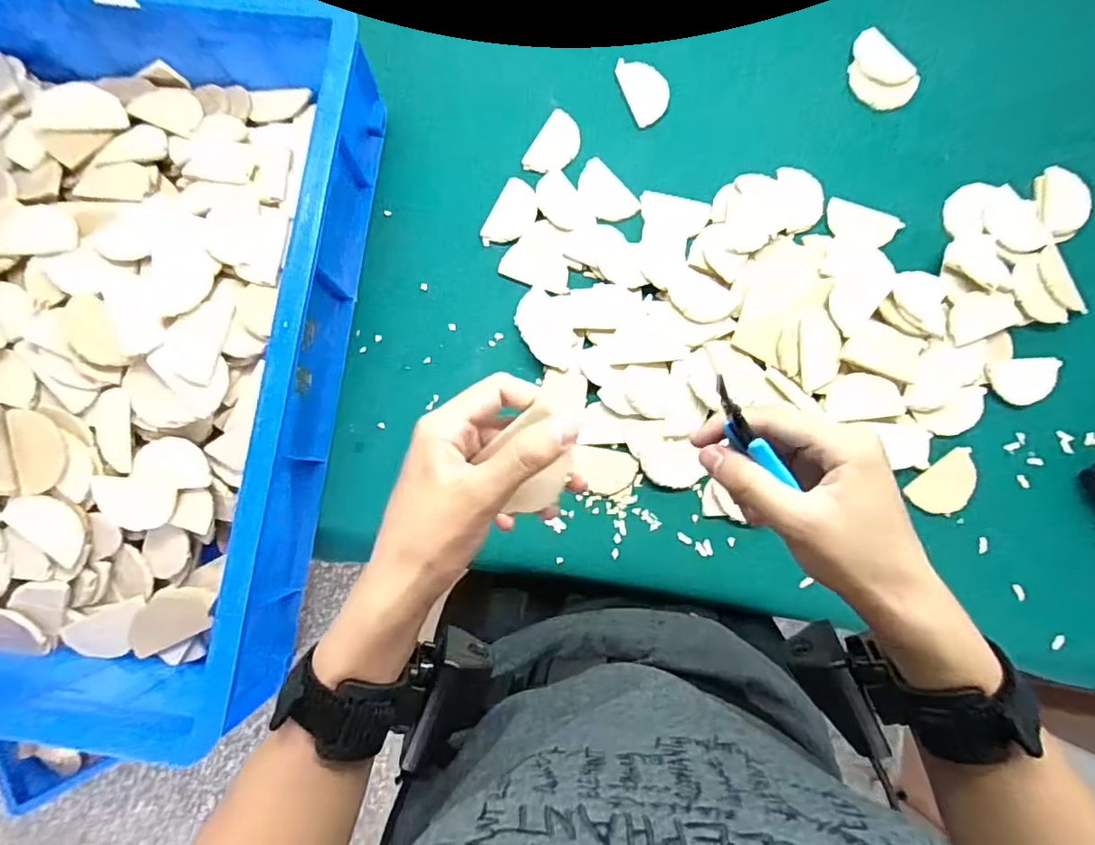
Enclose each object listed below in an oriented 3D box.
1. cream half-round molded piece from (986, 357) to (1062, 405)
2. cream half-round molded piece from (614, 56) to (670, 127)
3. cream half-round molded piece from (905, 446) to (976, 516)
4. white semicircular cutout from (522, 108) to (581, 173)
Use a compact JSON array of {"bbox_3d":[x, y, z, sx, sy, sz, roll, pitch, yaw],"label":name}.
[{"bbox_3d":[0.453,-0.040,0.500,0.068,0.008,0.044,-12,82,-1],"label":"cream half-round molded piece"},{"bbox_3d":[0.104,-0.348,0.553,0.046,0.005,0.074,-21,82,-2],"label":"cream half-round molded piece"},{"bbox_3d":[0.376,0.060,0.494,0.070,0.006,0.044,-36,83,-4],"label":"cream half-round molded piece"},{"bbox_3d":[0.010,-0.287,0.545,0.041,0.004,0.073,29,83,5],"label":"white semicircular cutout"}]

